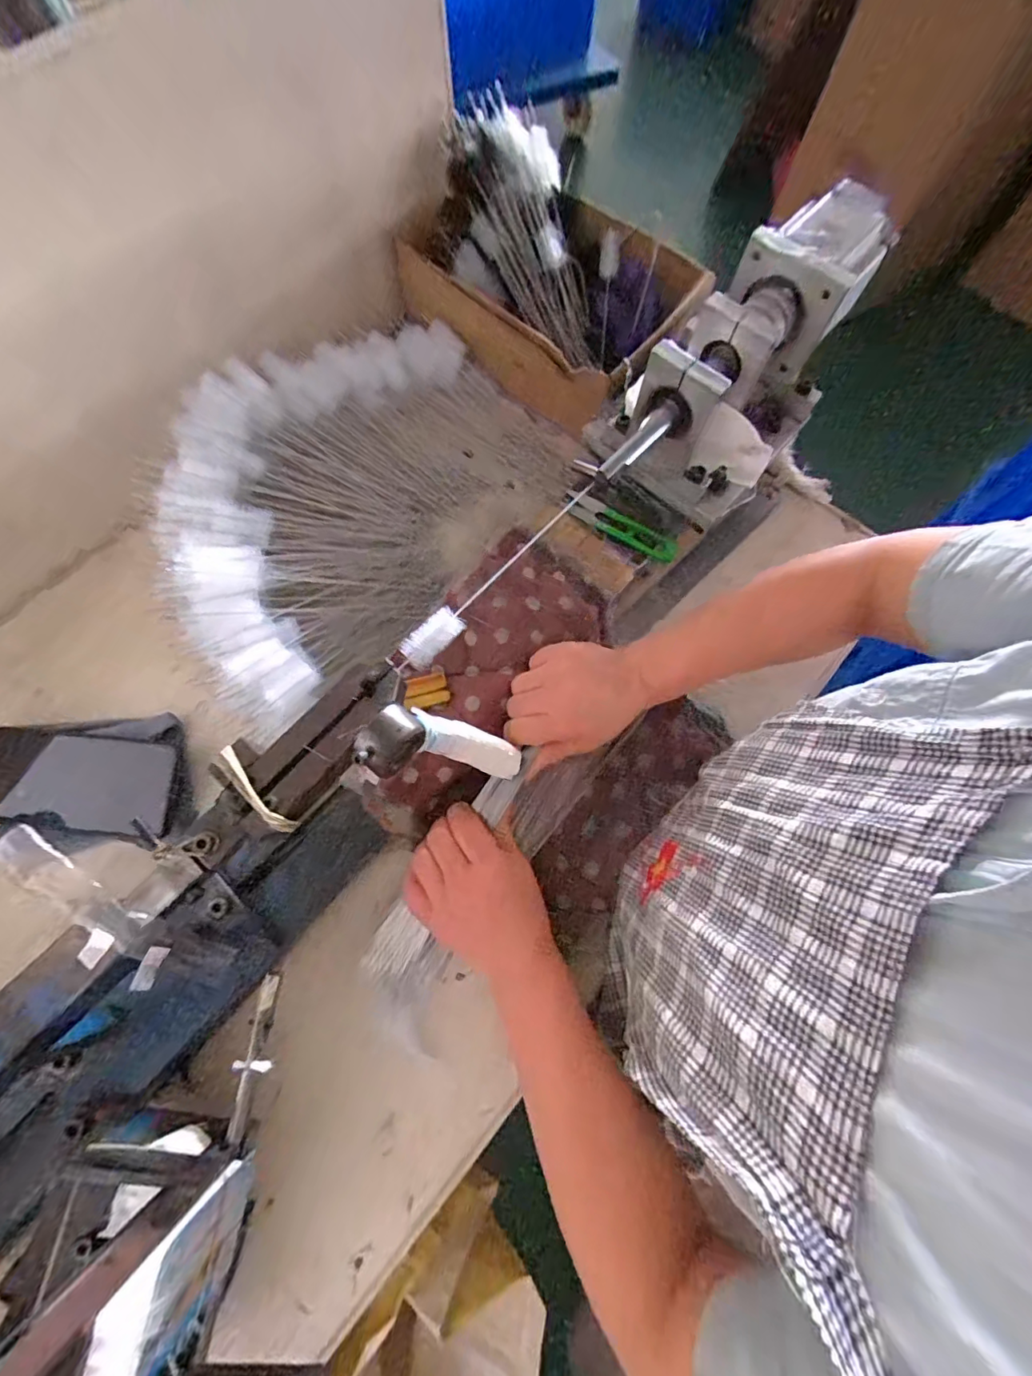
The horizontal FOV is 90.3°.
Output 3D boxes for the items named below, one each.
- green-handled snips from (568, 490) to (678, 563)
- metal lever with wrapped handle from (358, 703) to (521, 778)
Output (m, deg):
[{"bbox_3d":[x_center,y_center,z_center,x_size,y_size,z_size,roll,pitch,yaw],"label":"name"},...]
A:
[{"bbox_3d":[0.097,-0.150,0.476,0.111,0.008,0.029,29,72,9],"label":"green-handled snips"},{"bbox_3d":[-0.043,0.036,0.334,0.025,0.131,0.041,-22,67,32],"label":"metal lever with wrapped handle"}]

